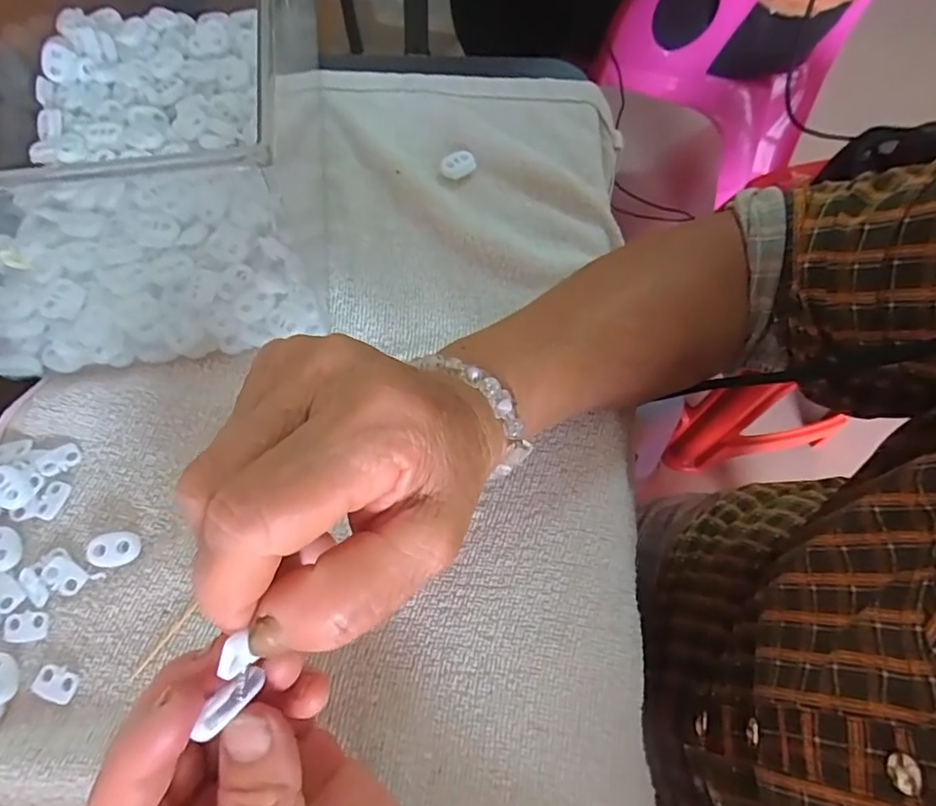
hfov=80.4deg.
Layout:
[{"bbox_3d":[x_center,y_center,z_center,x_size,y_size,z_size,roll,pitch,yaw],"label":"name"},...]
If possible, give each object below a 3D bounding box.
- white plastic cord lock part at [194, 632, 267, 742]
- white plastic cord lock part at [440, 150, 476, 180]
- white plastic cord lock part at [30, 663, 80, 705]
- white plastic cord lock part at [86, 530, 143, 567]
[{"bbox_3d":[-0.064,0.080,0.148,0.006,0.004,0.020,36,54,11],"label":"white plastic cord lock part"},{"bbox_3d":[-0.006,-0.145,0.338,0.020,0.006,0.016,-31,73,-14],"label":"white plastic cord lock part"},{"bbox_3d":[-0.177,0.120,0.236,0.018,0.004,0.012,17,69,4],"label":"white plastic cord lock part"},{"bbox_3d":[-0.164,0.067,0.255,0.022,0.004,0.015,-15,70,-8],"label":"white plastic cord lock part"}]

